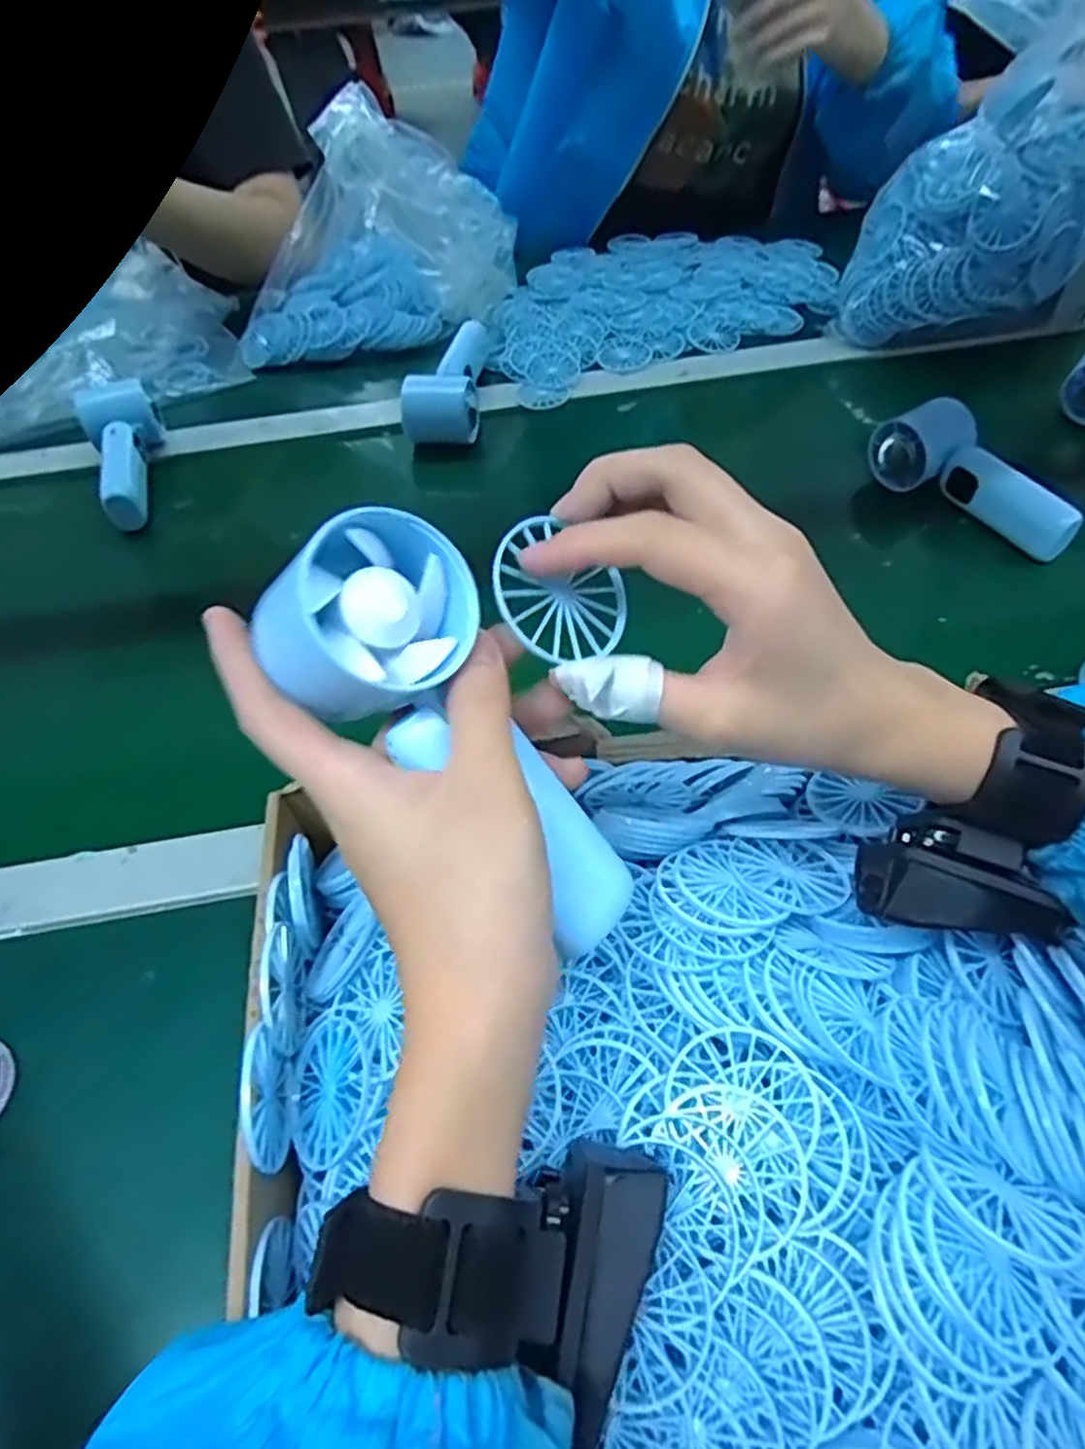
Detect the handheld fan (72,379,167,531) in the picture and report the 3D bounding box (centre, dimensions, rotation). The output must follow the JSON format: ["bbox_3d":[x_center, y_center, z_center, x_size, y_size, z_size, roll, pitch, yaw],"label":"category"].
[{"bbox_3d":[-0.341,-0.227,0.639,0.058,0.051,0.133,-22,56,-12],"label":"handheld fan"}]

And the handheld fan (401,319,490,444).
[{"bbox_3d":[-0.079,-0.318,0.692,0.057,0.046,0.159,5,55,7],"label":"handheld fan"}]

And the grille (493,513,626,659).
[{"bbox_3d":[0.006,-0.043,0.258,0.051,0.004,0.046,36,62,-20],"label":"grille"}]

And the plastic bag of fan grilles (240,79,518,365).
[{"bbox_3d":[-0.168,-0.479,0.734,0.264,0.173,0.130,-12,55,-5],"label":"plastic bag of fan grilles"}]

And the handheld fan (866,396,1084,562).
[{"bbox_3d":[0.319,-0.182,0.563,0.047,0.048,0.155,-35,59,-20],"label":"handheld fan"}]

